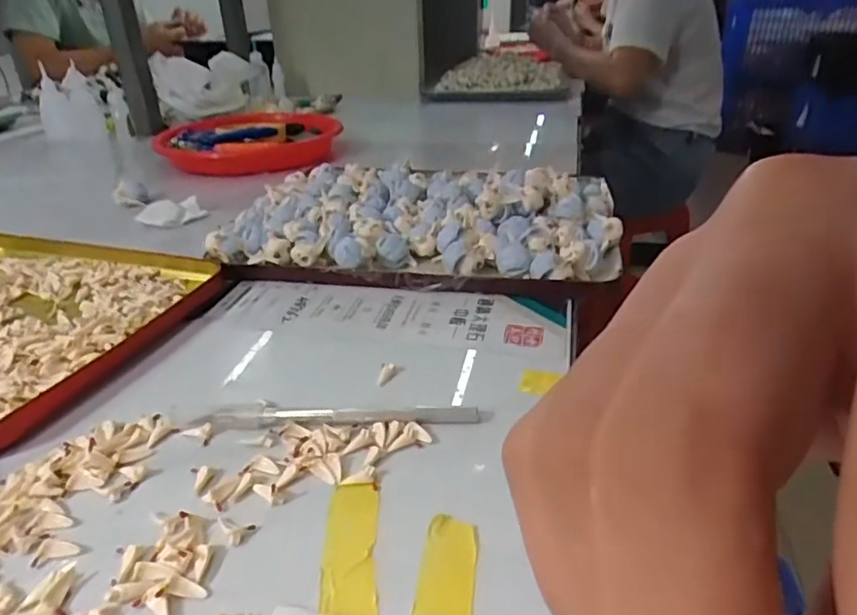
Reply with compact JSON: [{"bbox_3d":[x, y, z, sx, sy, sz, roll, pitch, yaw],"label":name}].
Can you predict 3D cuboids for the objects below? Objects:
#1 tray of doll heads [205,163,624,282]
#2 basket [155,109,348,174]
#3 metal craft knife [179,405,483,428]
[{"bbox_3d":[0.001,-0.080,0.486,0.288,0.048,0.205,6,29,11],"label":"tray of doll heads"},{"bbox_3d":[-0.213,-0.206,0.735,0.198,0.030,0.203,-2,29,-3],"label":"basket"},{"bbox_3d":[-0.045,0.052,0.288,0.136,0.007,0.011,0,29,0],"label":"metal craft knife"}]

